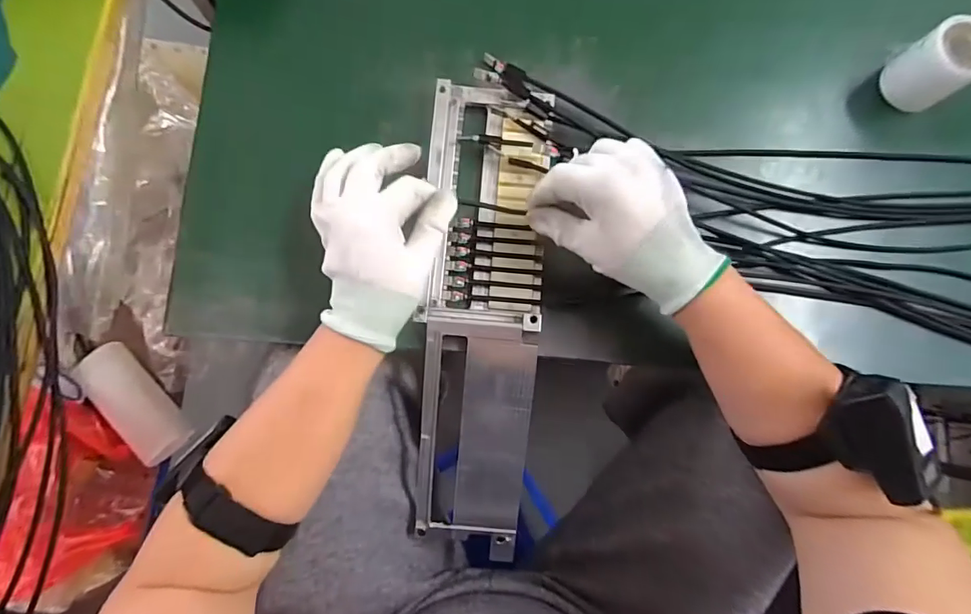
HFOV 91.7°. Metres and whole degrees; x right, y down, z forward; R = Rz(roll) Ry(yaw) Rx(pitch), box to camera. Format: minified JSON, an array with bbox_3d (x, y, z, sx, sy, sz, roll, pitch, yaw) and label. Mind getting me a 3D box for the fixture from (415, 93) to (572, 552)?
[{"bbox_3d":[-0.004,0.015,0.388,0.100,0.045,0.397,3,92,-1],"label":"fixture"}]

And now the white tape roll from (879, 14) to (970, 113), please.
[{"bbox_3d":[0.377,-0.200,0.387,0.060,0.055,0.052,-28,83,-5],"label":"white tape roll"}]

